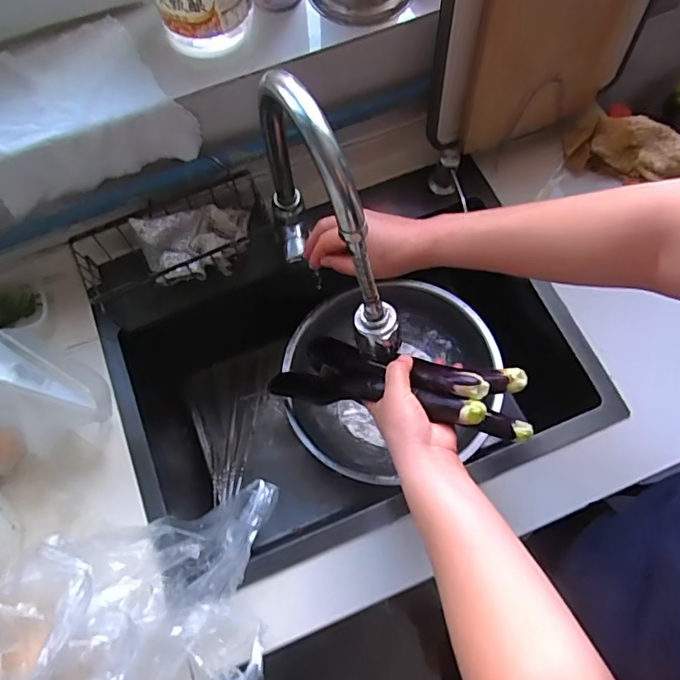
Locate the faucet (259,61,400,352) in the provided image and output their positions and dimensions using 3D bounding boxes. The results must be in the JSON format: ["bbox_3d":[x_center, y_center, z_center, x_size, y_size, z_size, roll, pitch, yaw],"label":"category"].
[{"bbox_3d":[-0.013,-0.105,0.493,0.039,0.246,0.235,-29,72,-9],"label":"faucet"}]

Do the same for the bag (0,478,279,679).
[{"bbox_3d":[-0.173,0.257,0.477,0.294,0.171,0.213,-39,74,-12],"label":"bag"}]

